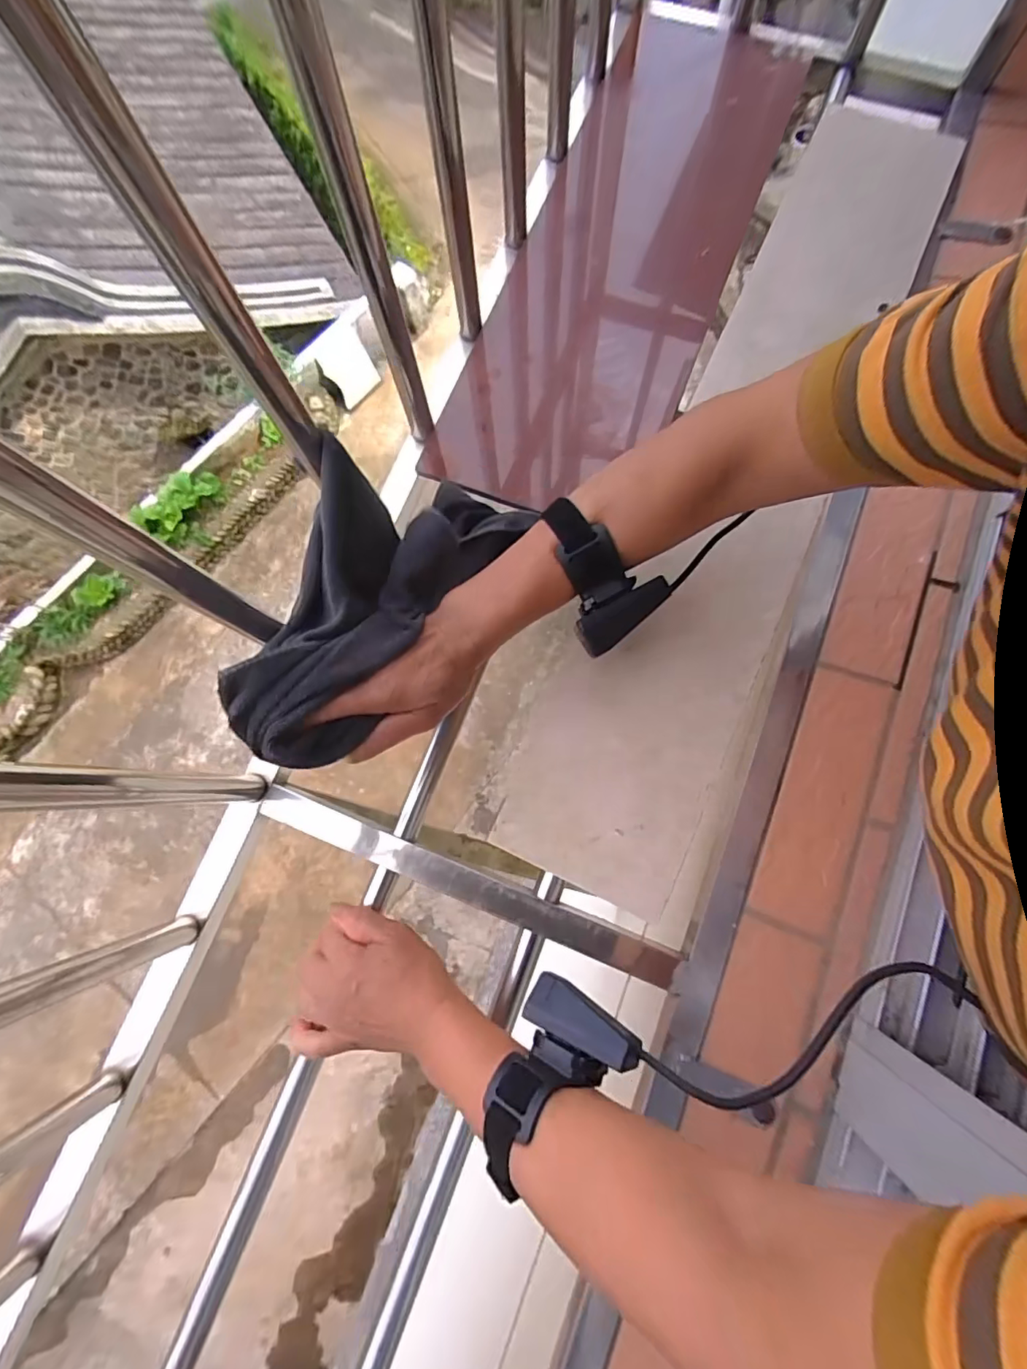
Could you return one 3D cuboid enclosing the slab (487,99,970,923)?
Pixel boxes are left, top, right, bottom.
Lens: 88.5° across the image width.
[{"bbox_3d":[0.221,-0.224,0.460,0.151,0.017,0.828,25,80,7],"label":"slab"}]

